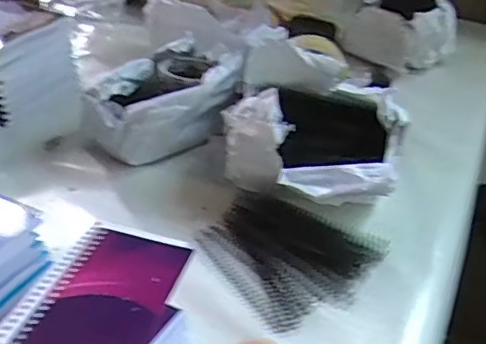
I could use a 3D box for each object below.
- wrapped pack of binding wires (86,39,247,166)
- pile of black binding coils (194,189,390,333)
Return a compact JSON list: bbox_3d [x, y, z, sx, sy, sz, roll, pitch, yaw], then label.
[{"bbox_3d":[-0.097,-0.088,0.740,0.124,0.102,0.187,23,38,26],"label":"wrapped pack of binding wires"},{"bbox_3d":[0.039,0.083,0.591,0.168,0.013,0.157,23,37,26],"label":"pile of black binding coils"}]

